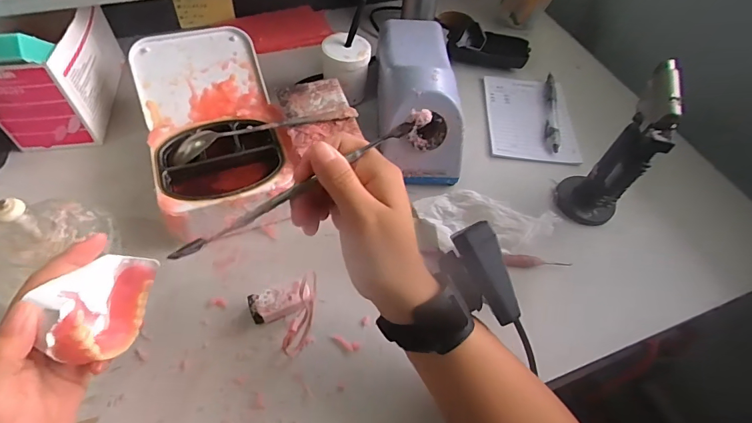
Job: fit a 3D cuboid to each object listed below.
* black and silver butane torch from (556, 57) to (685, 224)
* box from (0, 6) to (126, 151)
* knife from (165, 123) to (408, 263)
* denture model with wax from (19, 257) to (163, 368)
[{"bbox_3d":[0.226,-0.047,0.388,0.058,0.166,0.058,39,61,19],"label":"black and silver butane torch"},{"bbox_3d":[-0.341,-0.160,0.435,0.086,0.130,0.156,-1,56,-6],"label":"box"},{"bbox_3d":[-0.054,-0.011,0.262,0.174,0.006,0.009,-29,60,6],"label":"knife"},{"bbox_3d":[-0.172,0.053,0.253,0.040,0.056,0.067,8,56,1],"label":"denture model with wax"}]

